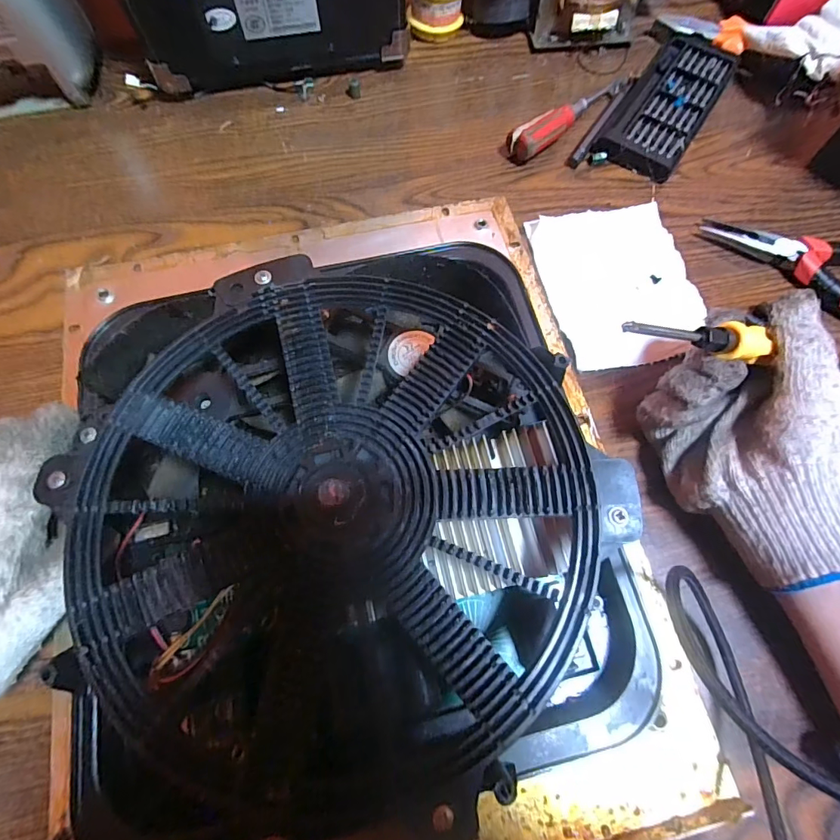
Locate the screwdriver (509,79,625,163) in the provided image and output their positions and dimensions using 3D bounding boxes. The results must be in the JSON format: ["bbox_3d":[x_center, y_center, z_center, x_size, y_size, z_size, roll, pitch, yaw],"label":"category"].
[{"bbox_3d":[0.125,-0.252,0.374,0.131,0.025,0.022,-38,77,-13],"label":"screwdriver"}]

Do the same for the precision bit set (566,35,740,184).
[{"bbox_3d":[0.200,-0.262,0.382,0.075,0.016,0.173,32,73,9],"label":"precision bit set"}]

